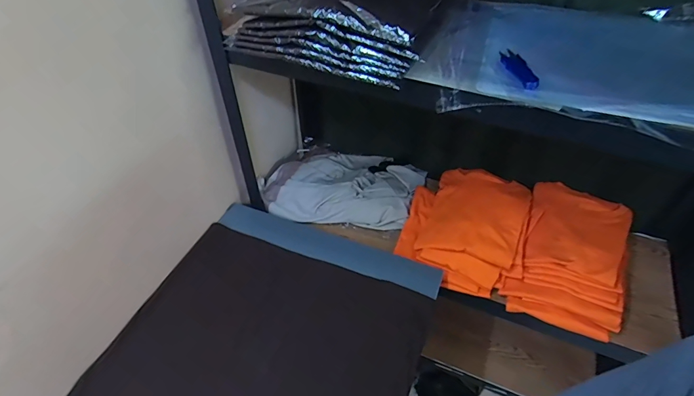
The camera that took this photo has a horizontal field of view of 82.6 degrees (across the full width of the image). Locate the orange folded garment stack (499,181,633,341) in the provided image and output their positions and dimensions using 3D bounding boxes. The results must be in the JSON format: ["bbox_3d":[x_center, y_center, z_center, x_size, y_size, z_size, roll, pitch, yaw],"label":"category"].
[{"bbox_3d":[0.459,0.115,0.808,0.205,0.089,0.307,22,50,20],"label":"orange folded garment stack"}]

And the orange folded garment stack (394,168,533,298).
[{"bbox_3d":[0.261,0.053,0.884,0.249,0.092,0.290,16,48,15],"label":"orange folded garment stack"}]

